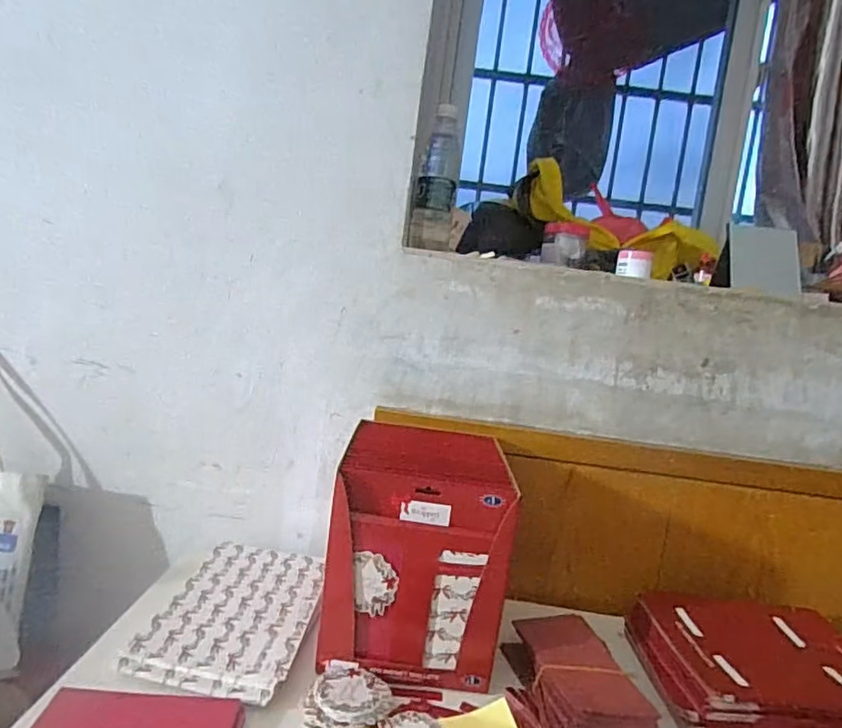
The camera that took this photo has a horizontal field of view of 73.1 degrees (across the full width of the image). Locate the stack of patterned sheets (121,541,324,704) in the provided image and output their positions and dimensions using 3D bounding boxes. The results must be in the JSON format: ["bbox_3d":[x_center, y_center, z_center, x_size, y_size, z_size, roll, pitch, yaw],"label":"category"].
[{"bbox_3d":[-0.226,0.310,0.724,0.176,0.025,0.278,8,6,3],"label":"stack of patterned sheets"}]

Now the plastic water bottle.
[{"bbox_3d":[0.026,-0.290,0.893,0.065,0.206,0.056,7,6,-3],"label":"plastic water bottle"}]

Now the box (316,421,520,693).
[{"bbox_3d":[-0.005,0.227,0.730,0.197,0.237,0.206,7,6,0],"label":"box"}]

